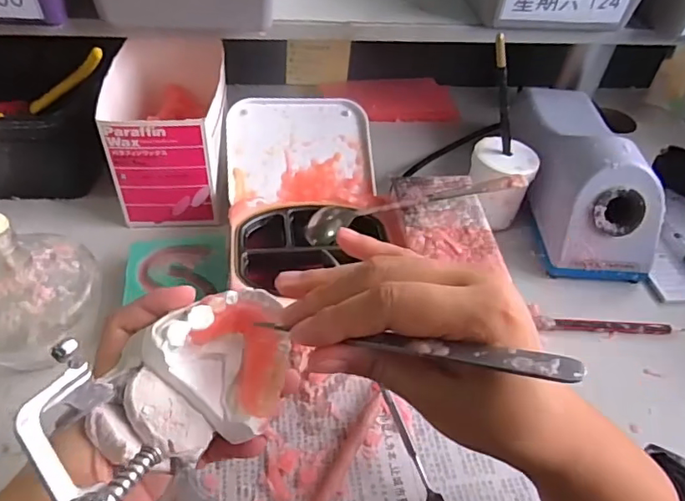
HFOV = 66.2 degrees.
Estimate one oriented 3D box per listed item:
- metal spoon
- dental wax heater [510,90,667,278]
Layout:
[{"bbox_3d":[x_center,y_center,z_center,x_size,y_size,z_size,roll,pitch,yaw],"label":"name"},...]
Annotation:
[{"bbox_3d":[0.055,-0.035,0.400,0.169,0.011,0.030,-12,47,2],"label":"metal spoon"},{"bbox_3d":[0.214,-0.081,0.484,0.085,0.095,0.212,2,46,-3],"label":"dental wax heater"}]

